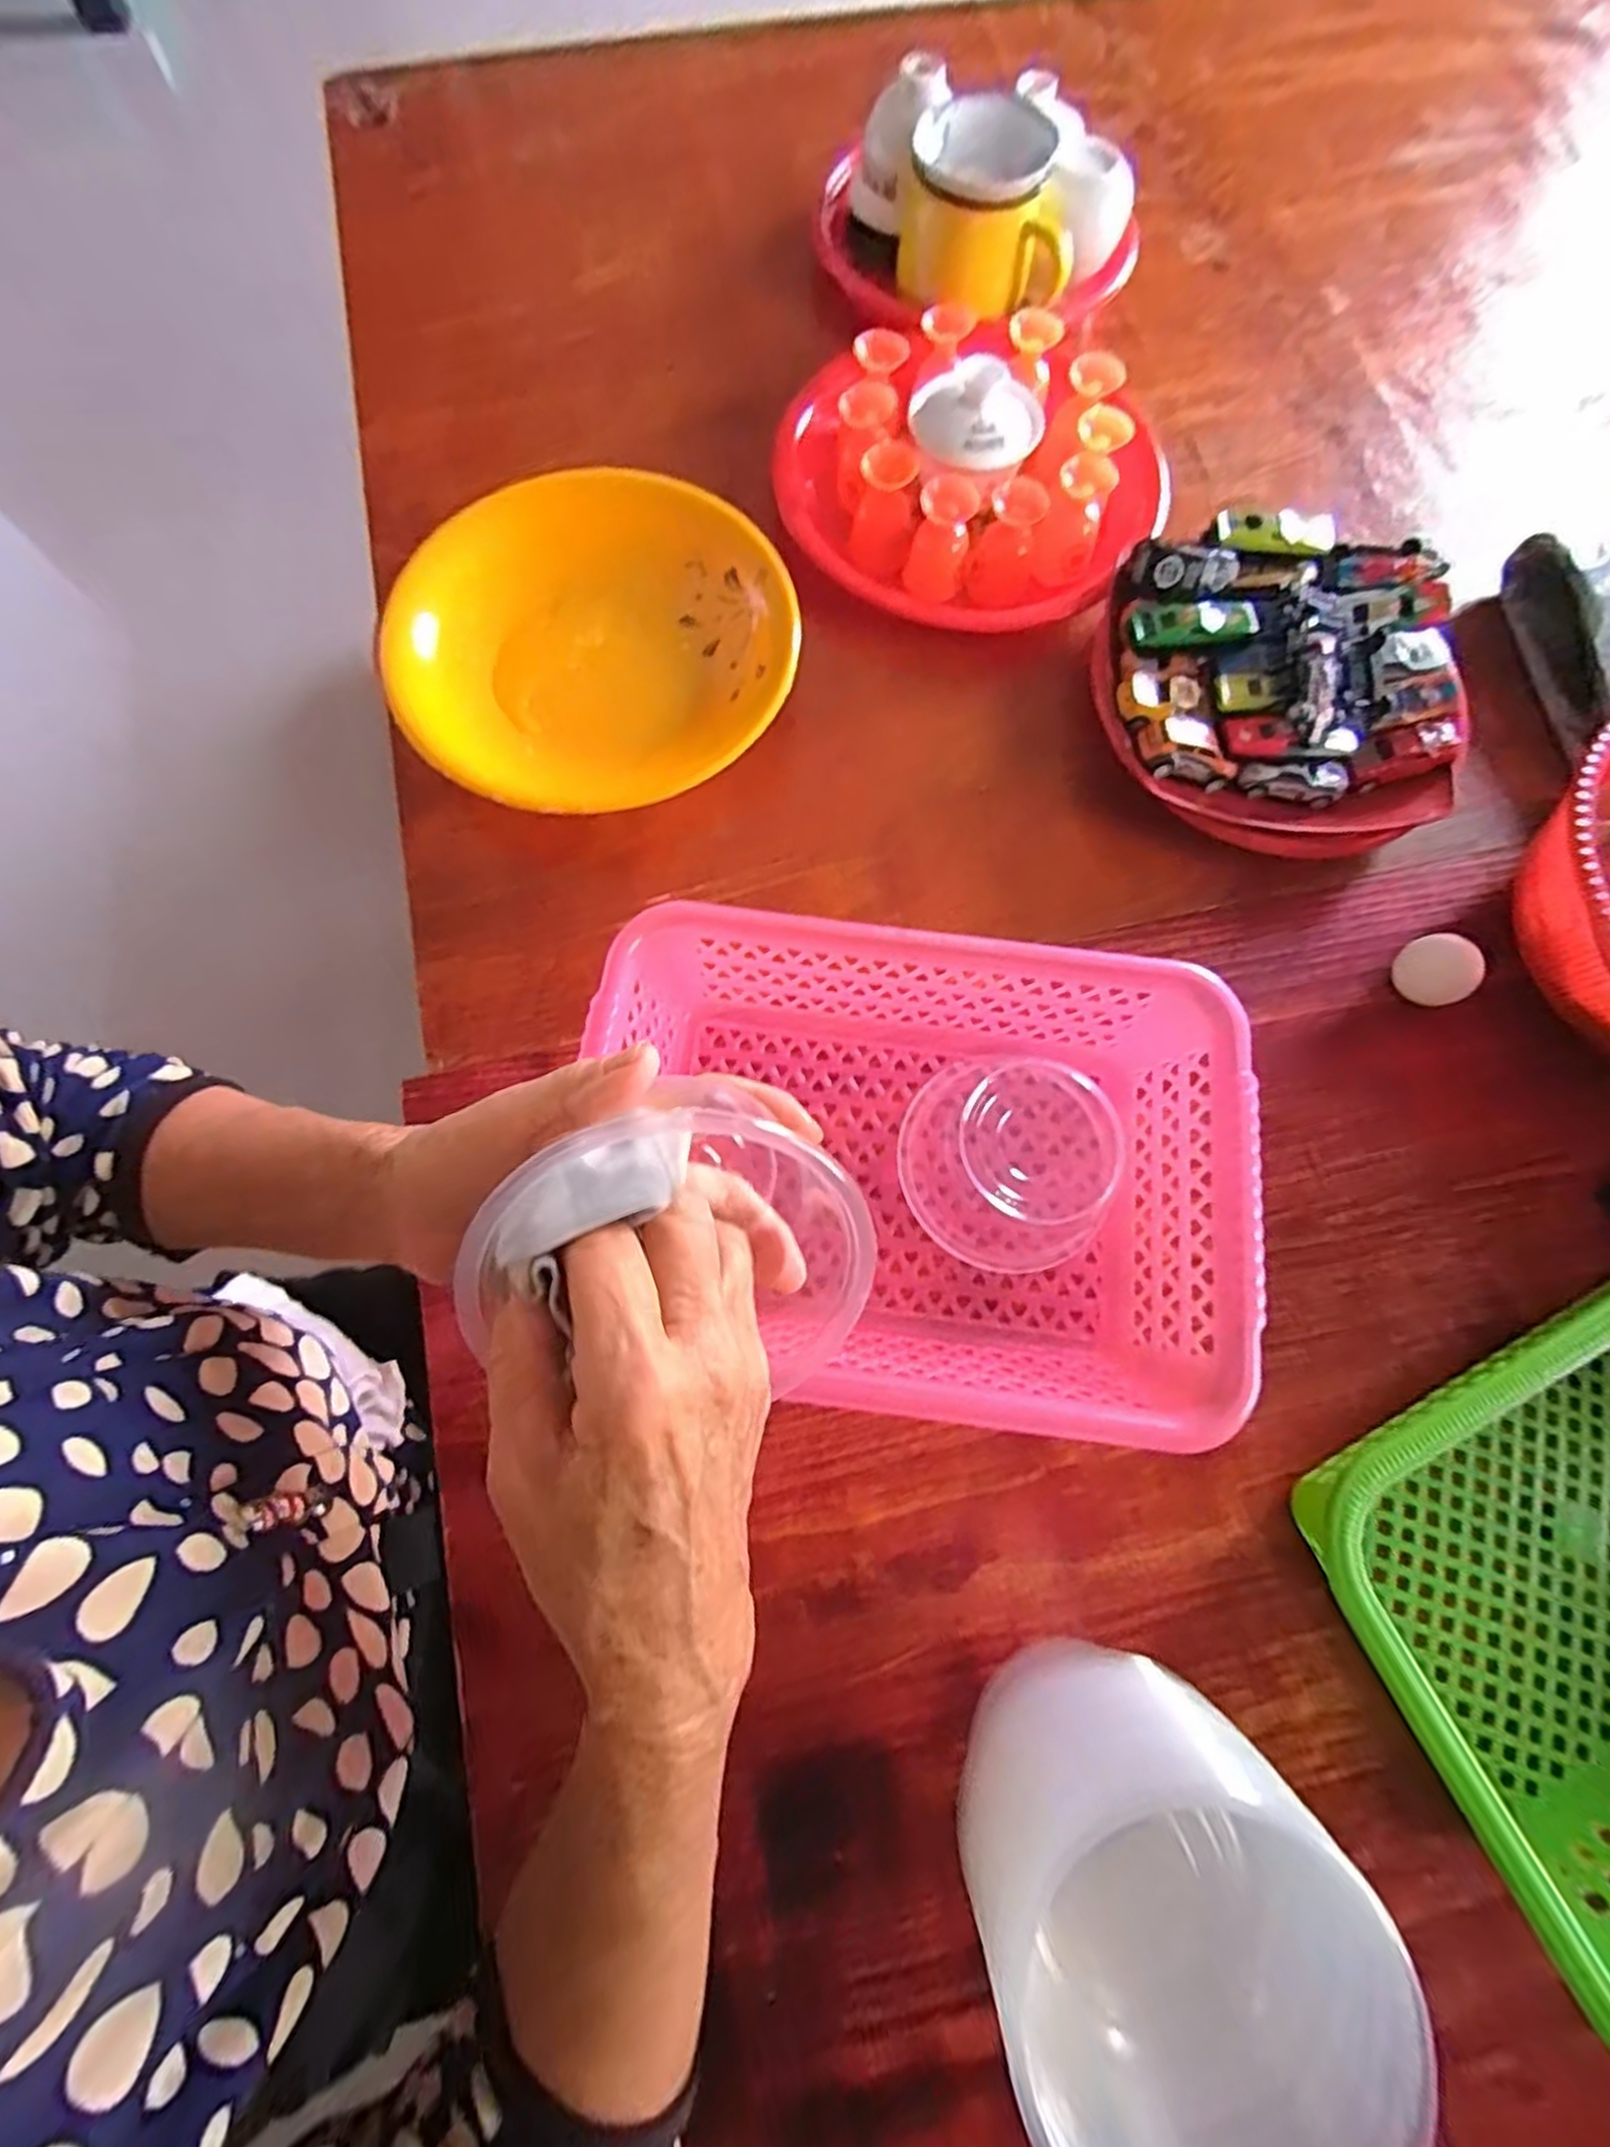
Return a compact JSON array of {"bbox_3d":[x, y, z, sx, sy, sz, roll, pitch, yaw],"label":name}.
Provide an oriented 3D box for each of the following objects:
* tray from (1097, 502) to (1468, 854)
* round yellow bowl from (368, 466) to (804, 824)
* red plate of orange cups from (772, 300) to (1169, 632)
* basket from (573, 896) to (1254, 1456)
[{"bbox_3d":[0.286,-0.237,0.457,0.216,0.069,0.198,10,74,1],"label":"tray"},{"bbox_3d":[-0.128,-0.262,0.471,0.235,0.041,0.239,0,74,-1],"label":"round yellow bowl"},{"bbox_3d":[0.102,-0.395,0.490,0.226,0.064,0.224,-13,75,-5],"label":"red plate of orange cups"},{"bbox_3d":[0.050,0.045,0.371,0.300,0.076,0.216,8,74,1],"label":"basket"}]

